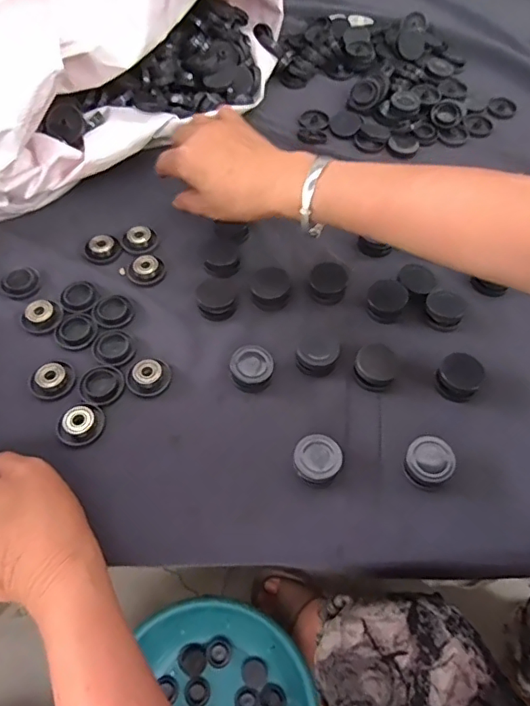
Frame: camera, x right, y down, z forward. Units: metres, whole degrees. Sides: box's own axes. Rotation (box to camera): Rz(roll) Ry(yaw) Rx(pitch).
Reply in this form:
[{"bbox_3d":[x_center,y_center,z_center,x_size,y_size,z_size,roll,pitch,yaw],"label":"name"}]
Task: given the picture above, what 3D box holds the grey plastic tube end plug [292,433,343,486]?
[{"bbox_3d":[0.036,0.074,0.368,0.033,0.014,0.032,1,57,-1],"label":"grey plastic tube end plug"}]

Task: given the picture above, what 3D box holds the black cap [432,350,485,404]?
[{"bbox_3d":[0.152,0.017,0.409,0.032,0.017,0.039,37,63,20],"label":"black cap"}]

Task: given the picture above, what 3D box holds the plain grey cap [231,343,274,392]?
[{"bbox_3d":[-0.010,0.010,0.402,0.031,0.014,0.036,17,58,9],"label":"plain grey cap"}]

